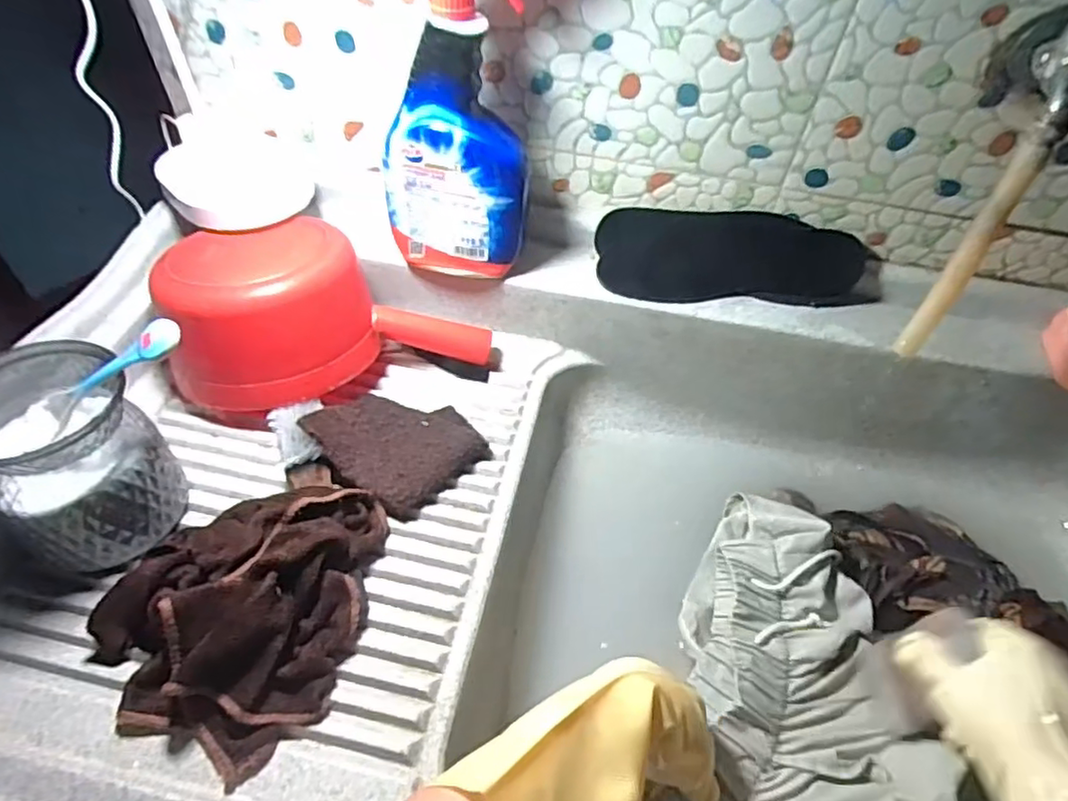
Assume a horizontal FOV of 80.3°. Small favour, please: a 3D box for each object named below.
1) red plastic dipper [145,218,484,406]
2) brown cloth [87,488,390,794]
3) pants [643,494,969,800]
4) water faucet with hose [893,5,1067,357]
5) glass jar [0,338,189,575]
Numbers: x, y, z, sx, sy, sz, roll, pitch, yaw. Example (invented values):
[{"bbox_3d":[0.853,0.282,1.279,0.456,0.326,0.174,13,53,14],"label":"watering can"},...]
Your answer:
[{"bbox_3d":[-0.176,-0.082,0.552,0.259,0.097,0.147,-6,51,-9],"label":"red plastic dipper"},{"bbox_3d":[-0.186,0.123,0.412,0.149,0.048,0.188,15,51,8],"label":"brown cloth"},{"bbox_3d":[0.205,0.217,0.484,0.183,0.084,0.324,17,51,10],"label":"pants"},{"bbox_3d":[0.324,-0.149,0.458,0.039,0.242,0.108,16,22,9],"label":"water faucet with hose"},{"bbox_3d":[-0.313,0.037,0.431,0.102,0.118,0.121,-35,60,-28],"label":"glass jar"}]

